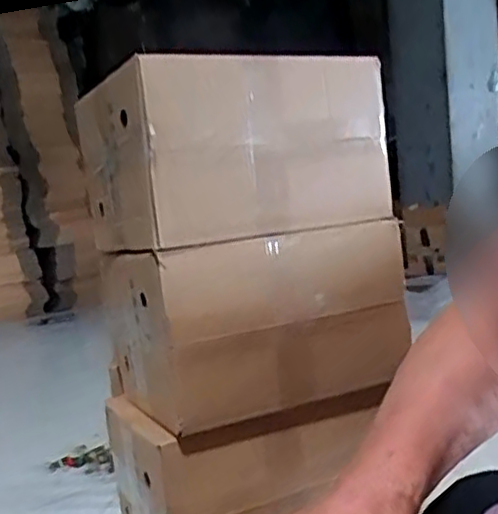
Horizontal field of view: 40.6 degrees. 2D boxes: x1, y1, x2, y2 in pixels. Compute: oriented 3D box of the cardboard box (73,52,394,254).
[{"bbox_3d":[-0.025,-0.131,0.839,0.308,0.191,0.266,-9,7,-29],"label":"cardboard box"}]

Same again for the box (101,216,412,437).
[{"bbox_3d":[0.010,0.064,0.818,0.316,0.186,0.192,-9,7,-29],"label":"box"}]

